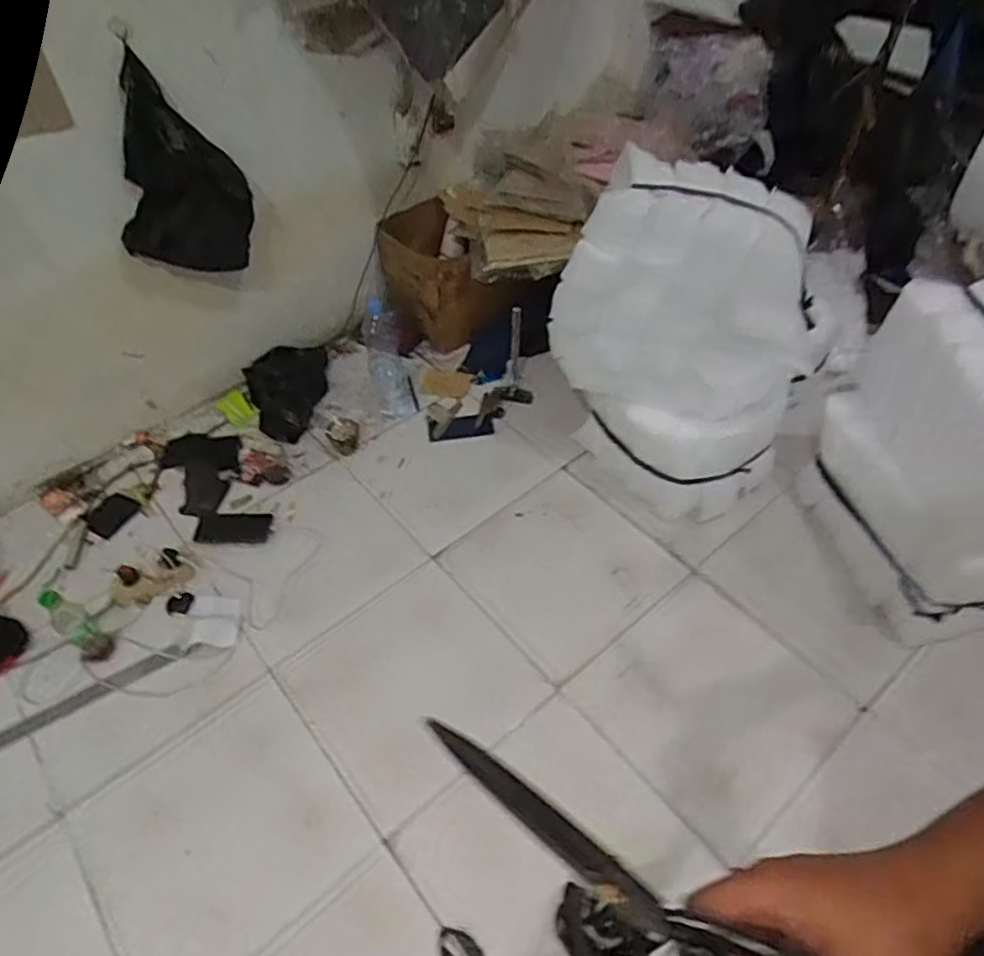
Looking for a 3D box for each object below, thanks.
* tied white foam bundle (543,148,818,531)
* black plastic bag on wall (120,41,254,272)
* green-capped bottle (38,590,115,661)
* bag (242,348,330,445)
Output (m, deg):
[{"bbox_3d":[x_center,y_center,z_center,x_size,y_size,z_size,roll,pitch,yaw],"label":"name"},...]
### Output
[{"bbox_3d":[0.396,-0.257,1.386,0.454,0.626,0.273,23,53,21],"label":"tied white foam bundle"},{"bbox_3d":[-0.661,-0.627,1.408,0.265,0.418,0.029,-27,53,-20],"label":"black plastic bag on wall"},{"bbox_3d":[-0.779,0.274,1.260,0.061,0.212,0.057,0,50,0],"label":"green-capped bottle"},{"bbox_3d":[-0.526,-0.240,1.770,0.218,0.081,0.321,-16,52,-13],"label":"bag"}]

